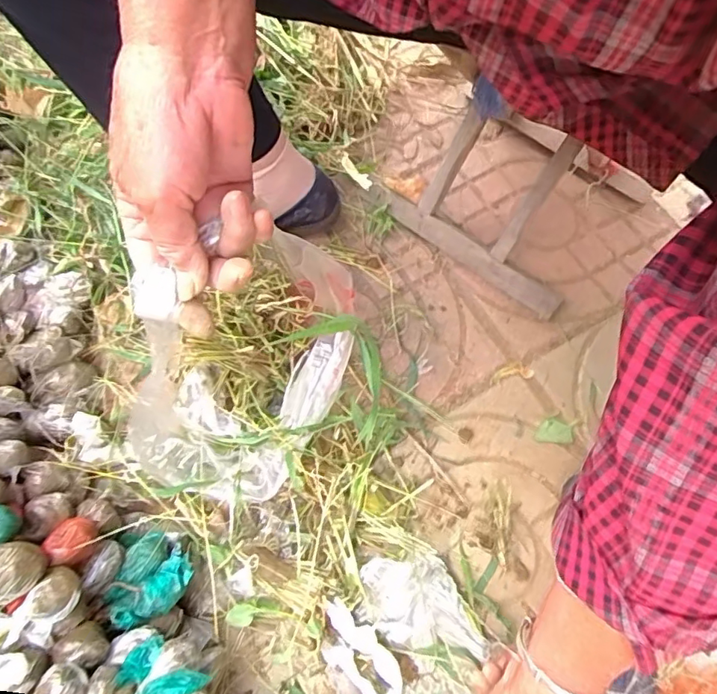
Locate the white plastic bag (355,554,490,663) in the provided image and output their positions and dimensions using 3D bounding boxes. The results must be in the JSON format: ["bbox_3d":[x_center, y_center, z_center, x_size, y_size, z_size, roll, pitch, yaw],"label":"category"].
[{"bbox_3d":[0.059,0.246,0.508,0.114,0.036,0.081,3,67,3],"label":"white plastic bag"}]

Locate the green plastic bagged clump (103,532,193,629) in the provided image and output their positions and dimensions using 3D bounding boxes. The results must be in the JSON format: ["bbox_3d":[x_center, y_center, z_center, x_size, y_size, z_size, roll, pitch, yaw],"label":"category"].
[{"bbox_3d":[-0.197,0.219,0.500,0.078,0.053,0.080,-2,66,0],"label":"green plastic bagged clump"}]

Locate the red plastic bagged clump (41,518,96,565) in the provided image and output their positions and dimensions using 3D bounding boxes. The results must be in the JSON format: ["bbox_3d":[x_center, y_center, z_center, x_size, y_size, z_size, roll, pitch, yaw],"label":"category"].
[{"bbox_3d":[-0.259,0.174,0.471,0.037,0.024,0.039,-1,67,1],"label":"red plastic bagged clump"}]

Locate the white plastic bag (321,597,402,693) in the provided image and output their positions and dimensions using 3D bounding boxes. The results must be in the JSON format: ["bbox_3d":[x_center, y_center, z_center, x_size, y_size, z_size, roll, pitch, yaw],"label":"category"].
[{"bbox_3d":[0.000,0.287,0.494,0.093,0.026,0.048,32,71,14],"label":"white plastic bag"}]

